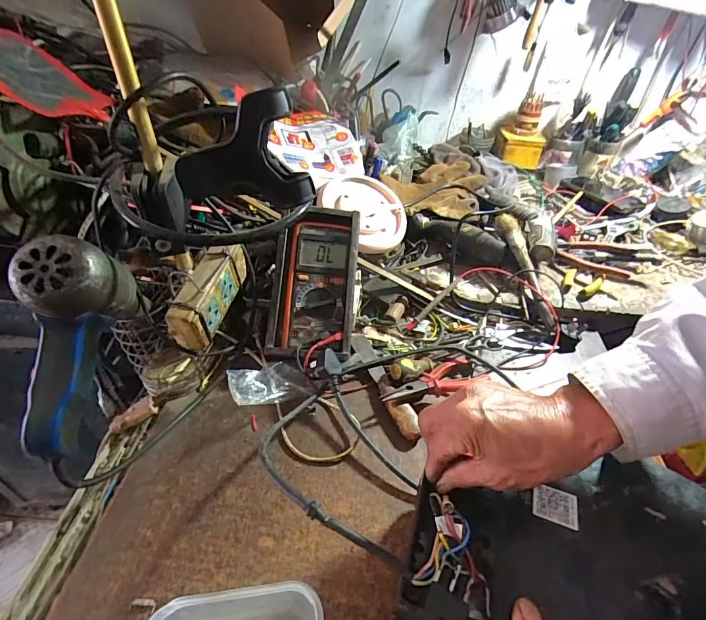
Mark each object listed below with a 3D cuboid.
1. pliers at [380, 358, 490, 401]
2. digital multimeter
[{"bbox_3d":[0.109,0.088,0.494,0.162,0.025,0.044,-12,44,-33],"label":"pliers"},{"bbox_3d":[-0.050,-0.037,0.516,0.107,0.050,0.194,5,82,-5],"label":"digital multimeter"}]

